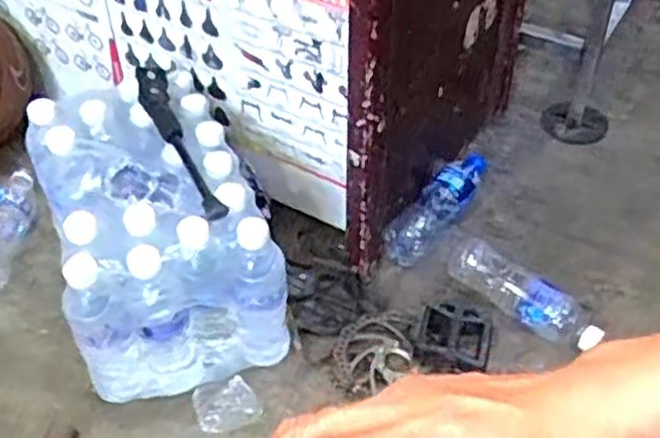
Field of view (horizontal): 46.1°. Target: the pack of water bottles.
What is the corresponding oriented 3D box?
[{"bbox_3d":[-0.218,0.009,0.976,0.239,0.219,0.356,-14,47,-13],"label":"pack of water bottles"}]

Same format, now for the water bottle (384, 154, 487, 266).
[{"bbox_3d":[0.158,-0.019,1.115,0.054,0.053,0.228,27,52,25],"label":"water bottle"}]

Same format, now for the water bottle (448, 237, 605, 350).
[{"bbox_3d":[0.253,0.095,1.007,0.066,0.055,0.223,-33,53,-27],"label":"water bottle"}]

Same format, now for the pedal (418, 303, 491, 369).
[{"bbox_3d":[0.156,0.145,0.969,0.087,0.026,0.072,13,47,13],"label":"pedal"}]

